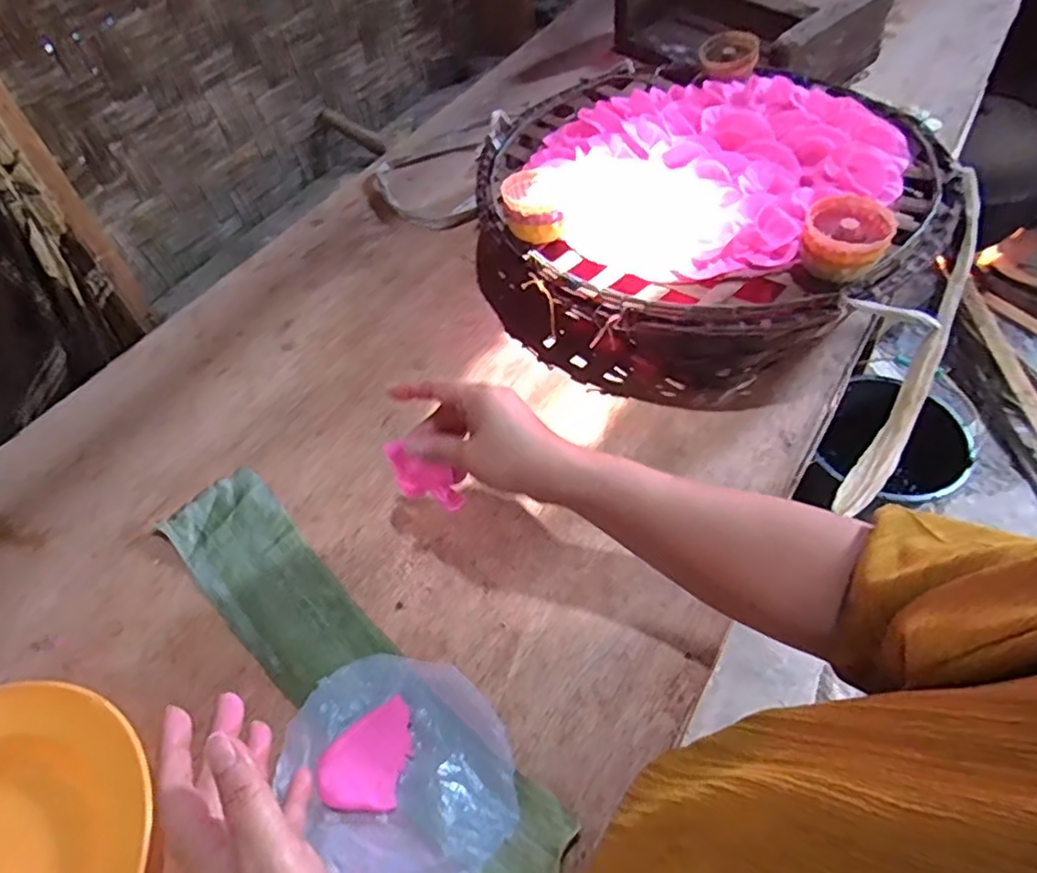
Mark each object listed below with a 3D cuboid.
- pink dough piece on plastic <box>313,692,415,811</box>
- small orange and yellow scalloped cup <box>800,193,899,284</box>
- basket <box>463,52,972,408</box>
[{"bbox_3d":[-0.096,0.201,0.410,0.051,0.005,0.066,7,53,10],"label":"pink dough piece on plastic"},{"bbox_3d":[0.253,-0.152,0.500,0.061,0.045,0.058,20,58,20],"label":"small orange and yellow scalloped cup"},{"bbox_3d":[0.181,-0.235,0.653,0.435,0.143,0.414,0,52,4],"label":"basket"}]

